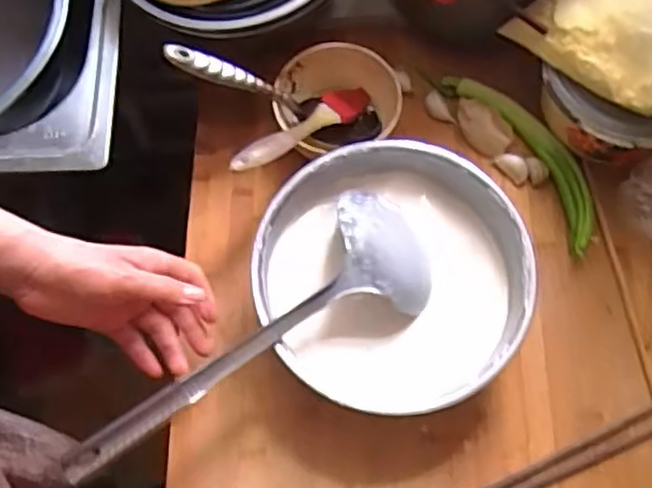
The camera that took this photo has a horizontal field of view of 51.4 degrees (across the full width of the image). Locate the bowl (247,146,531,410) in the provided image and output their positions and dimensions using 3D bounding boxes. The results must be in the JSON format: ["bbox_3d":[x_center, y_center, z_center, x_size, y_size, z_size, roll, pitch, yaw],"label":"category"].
[{"bbox_3d":[0.055,0.030,0.581,0.215,0.080,0.218,0,71,0],"label":"bowl"}]

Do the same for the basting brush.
[{"bbox_3d":[-0.021,-0.106,0.625,0.032,0.019,0.191,40,46,12],"label":"basting brush"}]

